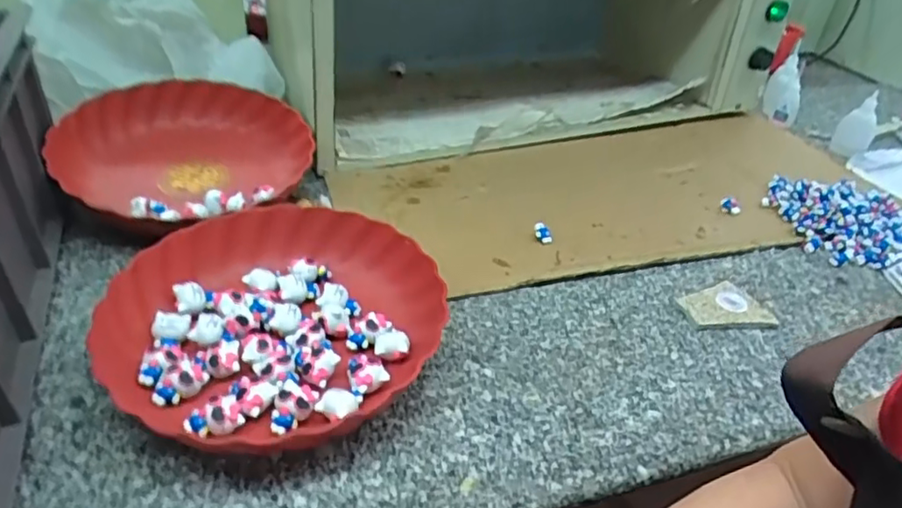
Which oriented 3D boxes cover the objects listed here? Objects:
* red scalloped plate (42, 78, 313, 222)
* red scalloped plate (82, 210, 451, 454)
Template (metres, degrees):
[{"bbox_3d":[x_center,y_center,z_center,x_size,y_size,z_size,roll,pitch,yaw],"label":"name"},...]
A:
[{"bbox_3d":[-0.278,-0.107,0.663,0.231,0.074,0.216,3,35,-2],"label":"red scalloped plate"},{"bbox_3d":[-0.137,0.045,0.467,0.228,0.057,0.213,3,35,-2],"label":"red scalloped plate"}]

